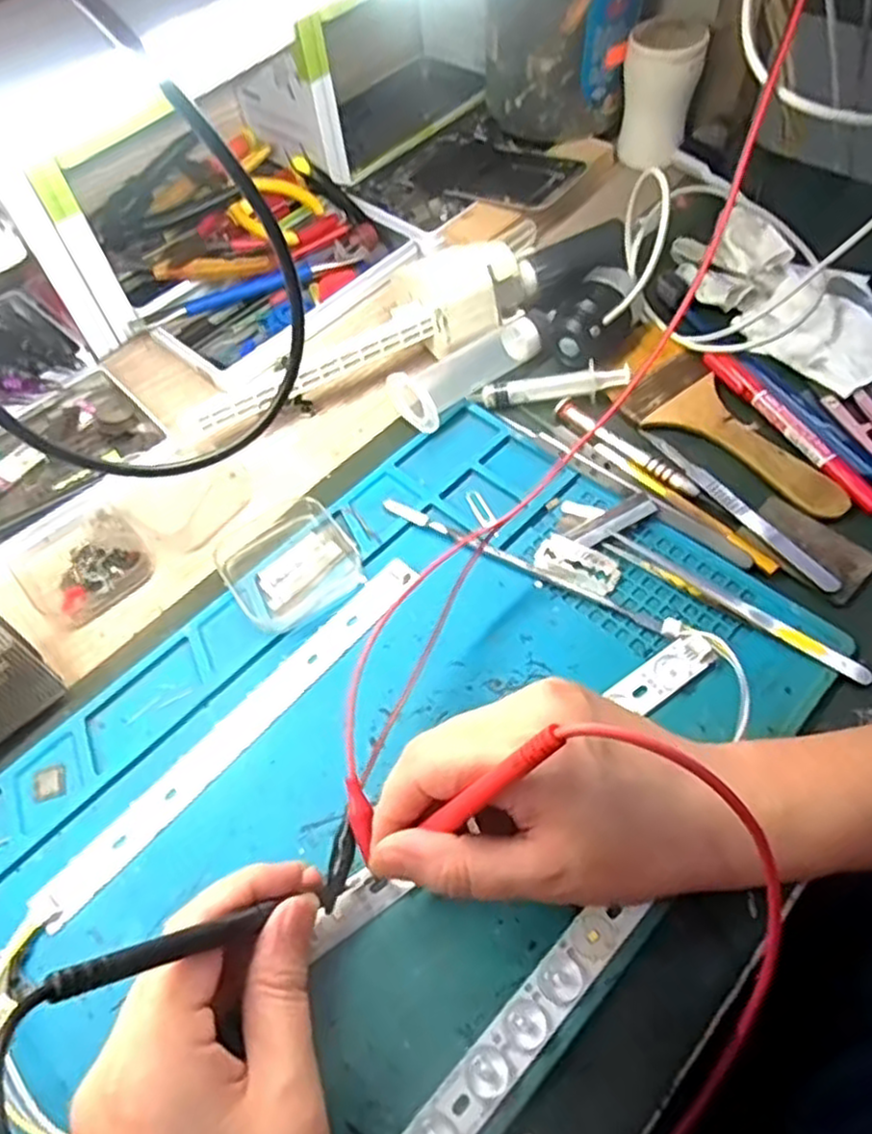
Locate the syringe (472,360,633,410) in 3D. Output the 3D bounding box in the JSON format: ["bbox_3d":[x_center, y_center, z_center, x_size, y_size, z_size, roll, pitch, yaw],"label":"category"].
[{"bbox_3d":[0.068,-0.107,0.433,0.086,0.019,0.014,-3,58,2],"label":"syringe"}]

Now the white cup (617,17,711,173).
[{"bbox_3d":[0.160,-0.343,0.535,0.049,0.081,0.048,-2,58,3],"label":"white cup"}]

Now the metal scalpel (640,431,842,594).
[{"bbox_3d":[0.156,-0.035,0.386,0.010,0.004,0.132,-30,60,-14],"label":"metal scalpel"}]

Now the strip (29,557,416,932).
[{"bbox_3d":[-0.088,0.071,0.342,0.018,0.004,0.216,36,67,23],"label":"strip"}]

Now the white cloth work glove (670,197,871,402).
[{"bbox_3d":[0.220,-0.174,0.460,0.089,0.018,0.153,-34,62,-16],"label":"white cloth work glove"}]

